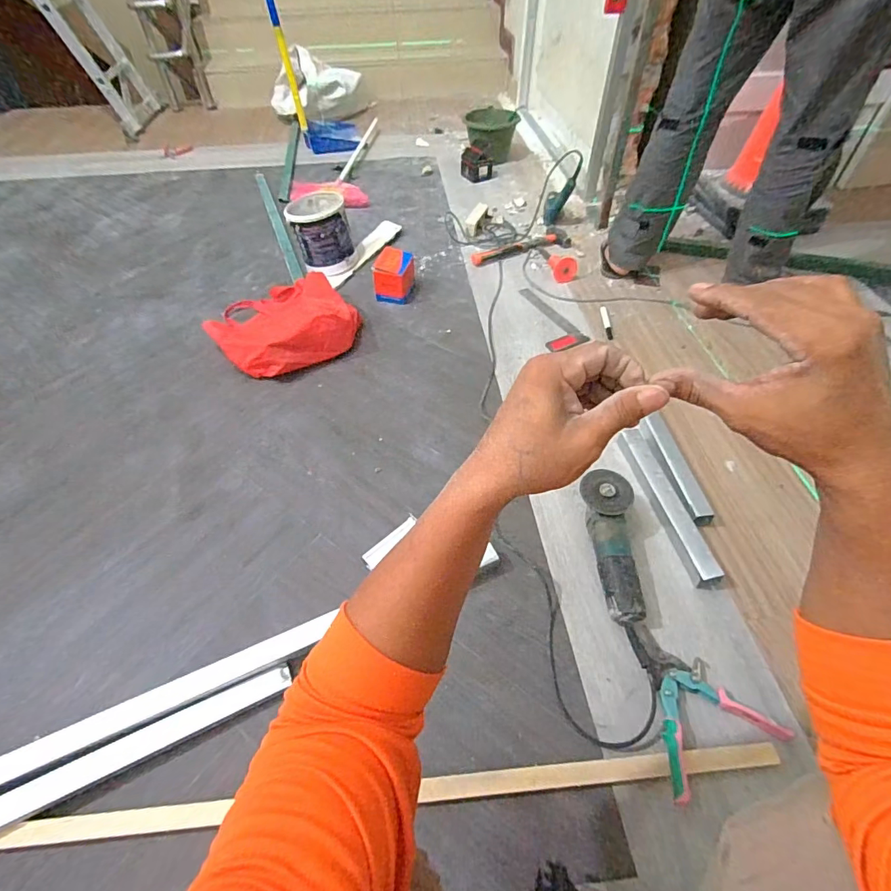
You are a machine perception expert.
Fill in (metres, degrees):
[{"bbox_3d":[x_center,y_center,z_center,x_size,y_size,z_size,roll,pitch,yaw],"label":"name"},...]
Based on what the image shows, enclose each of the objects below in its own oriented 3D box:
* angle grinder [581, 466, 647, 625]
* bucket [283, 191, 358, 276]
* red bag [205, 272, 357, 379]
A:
[{"bbox_3d":[0.300,0.178,0.845,0.094,0.070,0.271,3,54,3],"label":"angle grinder"},{"bbox_3d":[-0.392,-0.668,1.480,0.183,0.185,0.217,-13,55,-9],"label":"bucket"},{"bbox_3d":[-0.455,-0.357,1.287,0.365,0.115,0.382,-32,59,-21],"label":"red bag"}]

